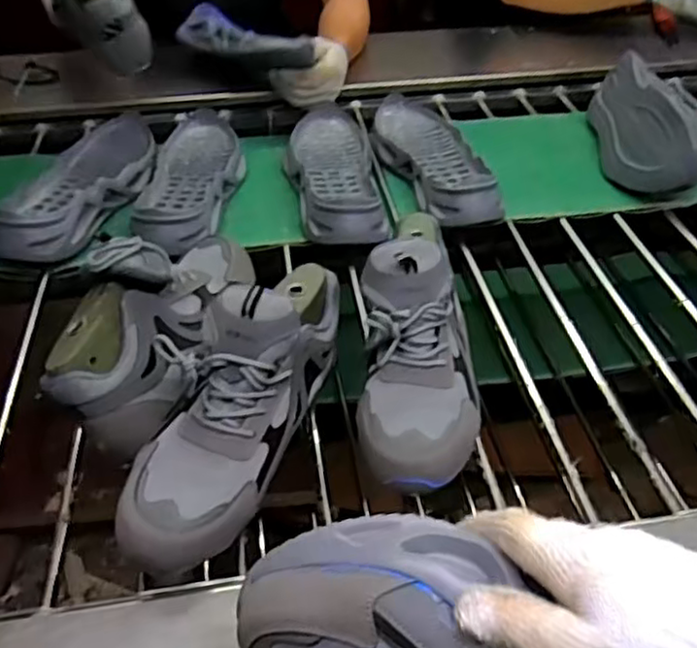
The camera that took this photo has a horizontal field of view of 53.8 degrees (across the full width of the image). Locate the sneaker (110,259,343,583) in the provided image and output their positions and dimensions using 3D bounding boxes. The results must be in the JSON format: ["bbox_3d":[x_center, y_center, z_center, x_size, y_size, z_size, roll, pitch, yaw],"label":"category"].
[{"bbox_3d":[-0.087,0.055,0.549,0.096,0.115,0.283,19,61,18],"label":"sneaker"}]

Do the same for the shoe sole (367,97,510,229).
[{"bbox_3d":[0.111,-0.239,0.948,0.115,0.048,0.337,-9,44,-11],"label":"shoe sole"}]

